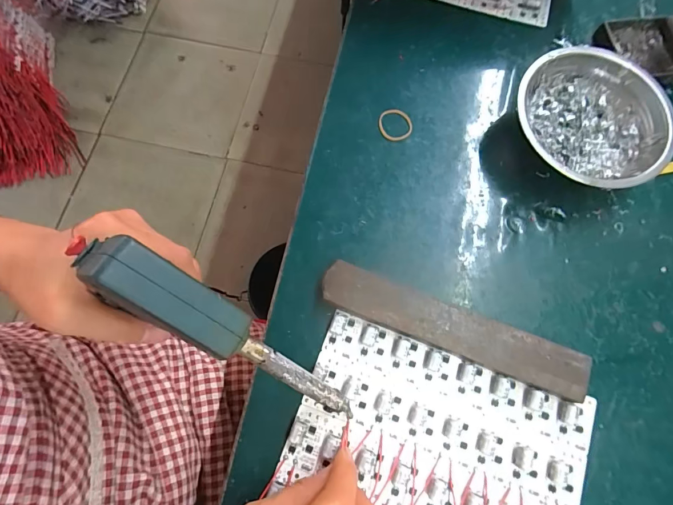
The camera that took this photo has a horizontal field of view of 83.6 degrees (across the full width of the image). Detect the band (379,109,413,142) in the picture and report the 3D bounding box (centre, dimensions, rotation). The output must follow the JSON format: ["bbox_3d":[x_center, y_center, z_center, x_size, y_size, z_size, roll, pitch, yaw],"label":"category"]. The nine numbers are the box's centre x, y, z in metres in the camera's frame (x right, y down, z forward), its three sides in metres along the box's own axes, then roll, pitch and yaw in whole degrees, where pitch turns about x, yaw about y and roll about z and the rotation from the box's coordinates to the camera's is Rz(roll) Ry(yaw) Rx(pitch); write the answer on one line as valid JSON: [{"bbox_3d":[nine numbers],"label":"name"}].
[{"bbox_3d":[0.053,-0.115,0.337,0.028,0.004,0.032,-7,75,-4],"label":"band"}]

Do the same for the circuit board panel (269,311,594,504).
[{"bbox_3d":[0.057,0.182,0.250,0.199,0.012,0.230,19,75,3],"label":"circuit board panel"}]

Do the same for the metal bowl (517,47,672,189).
[{"bbox_3d":[0.213,-0.107,0.320,0.122,0.041,0.123,1,75,-2],"label":"metal bowl"}]

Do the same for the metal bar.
[{"bbox_3d":[0.085,0.057,0.282,0.198,0.017,0.035,21,75,4],"label":"metal bar"}]

